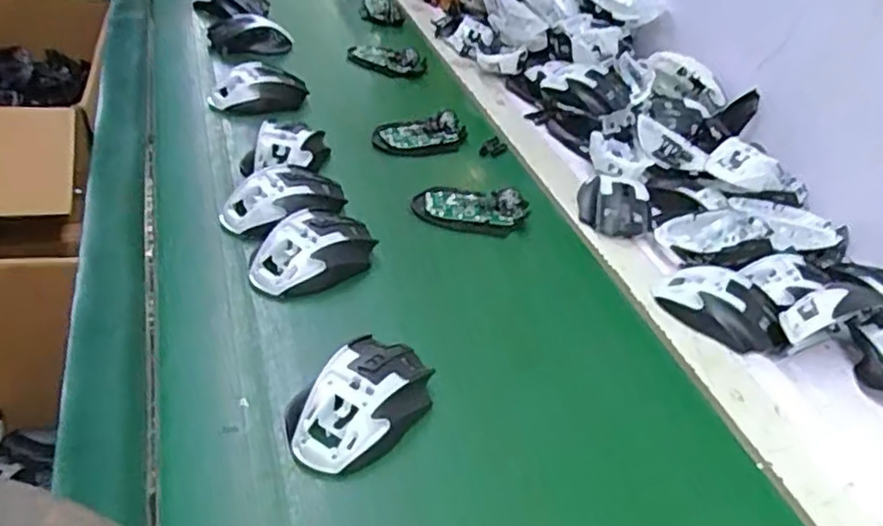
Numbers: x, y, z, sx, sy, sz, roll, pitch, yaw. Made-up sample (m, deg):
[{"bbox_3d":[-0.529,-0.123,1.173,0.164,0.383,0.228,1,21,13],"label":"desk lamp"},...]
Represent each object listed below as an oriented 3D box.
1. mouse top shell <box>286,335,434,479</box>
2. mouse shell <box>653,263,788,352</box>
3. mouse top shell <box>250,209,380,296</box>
[{"bbox_3d":[-0.053,0.089,0.465,0.070,0.032,0.113,32,43,29],"label":"mouse top shell"},{"bbox_3d":[0.250,0.035,0.605,0.105,0.030,0.067,34,44,30],"label":"mouse shell"},{"bbox_3d":[-0.107,-0.011,0.584,0.064,0.036,0.110,32,43,28],"label":"mouse top shell"}]

